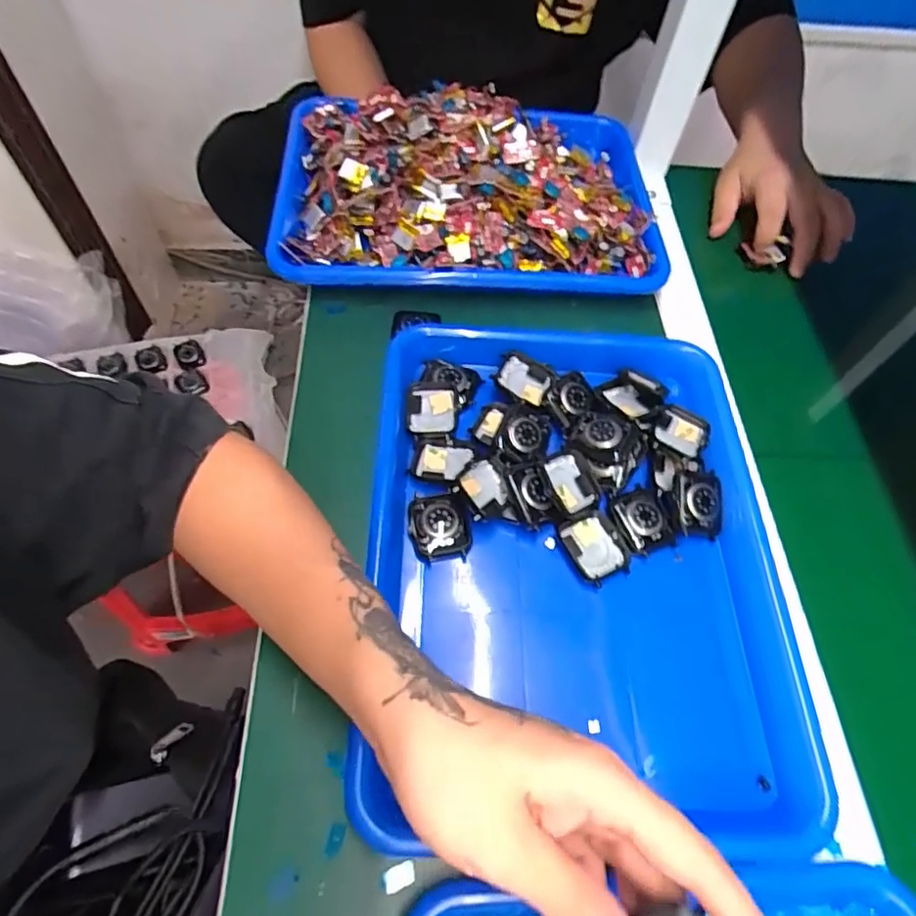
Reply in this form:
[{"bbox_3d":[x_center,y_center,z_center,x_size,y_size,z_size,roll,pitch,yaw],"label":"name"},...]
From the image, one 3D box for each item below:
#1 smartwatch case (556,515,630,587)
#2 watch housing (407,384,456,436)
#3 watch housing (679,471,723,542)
[{"bbox_3d":[0.088,0.058,0.375,0.033,0.009,0.042,-21,63,-15],"label":"smartwatch case"},{"bbox_3d":[-0.019,-0.036,0.423,0.035,0.008,0.042,1,60,-3],"label":"watch housing"},{"bbox_3d":[0.164,0.031,0.391,0.036,0.010,0.045,6,79,-12],"label":"watch housing"}]

